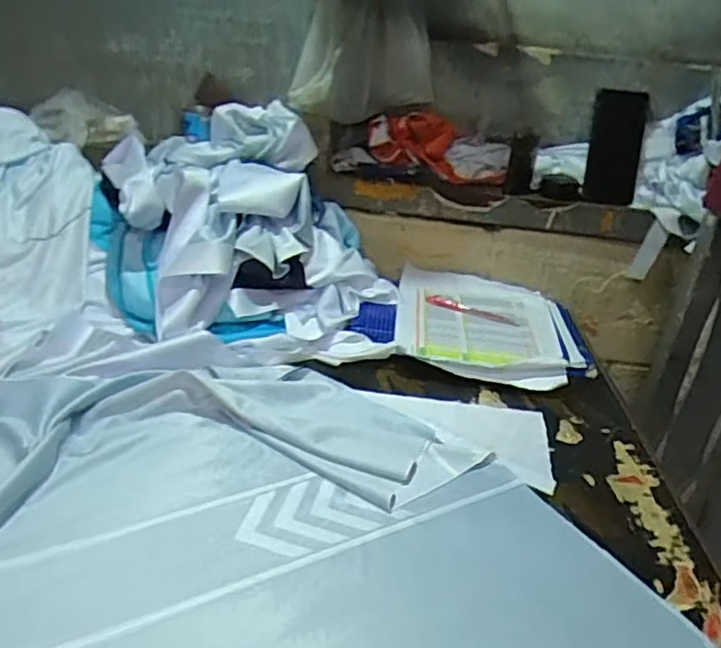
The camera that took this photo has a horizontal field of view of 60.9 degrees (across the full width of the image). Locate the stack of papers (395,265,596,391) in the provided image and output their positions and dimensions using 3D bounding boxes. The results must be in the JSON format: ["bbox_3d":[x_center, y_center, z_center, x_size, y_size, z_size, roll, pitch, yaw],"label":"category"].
[{"bbox_3d":[0.185,0.004,0.871,0.272,0.039,0.283,9,26,6],"label":"stack of papers"}]

